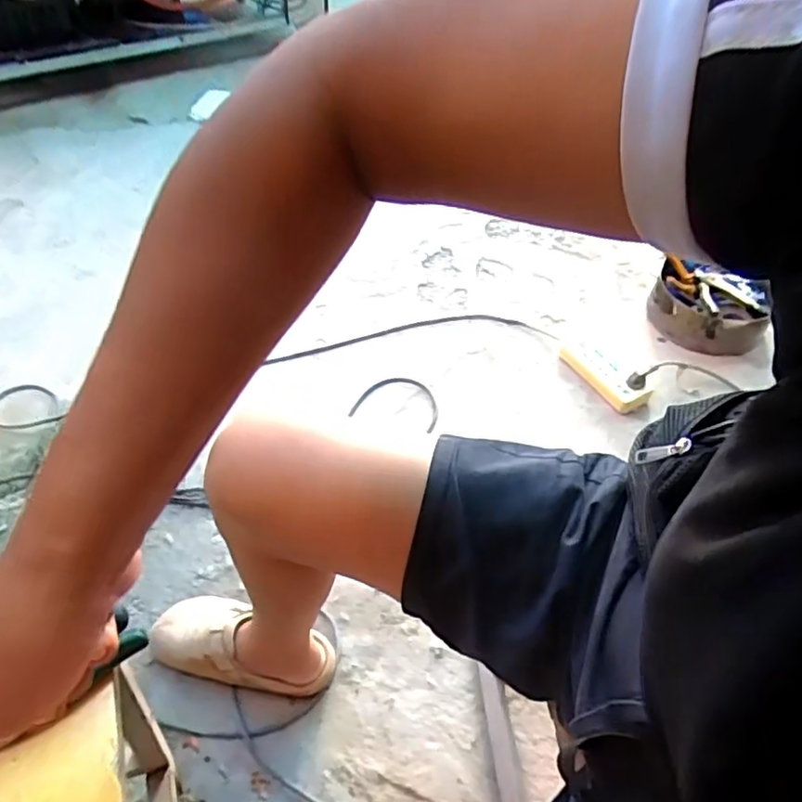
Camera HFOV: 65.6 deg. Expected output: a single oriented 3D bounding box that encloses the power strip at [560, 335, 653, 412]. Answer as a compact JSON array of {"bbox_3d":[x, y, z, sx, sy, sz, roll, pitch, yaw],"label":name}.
[{"bbox_3d":[0.391,-0.060,1.223,0.073,0.034,0.200,-24,55,-21],"label":"power strip"}]

